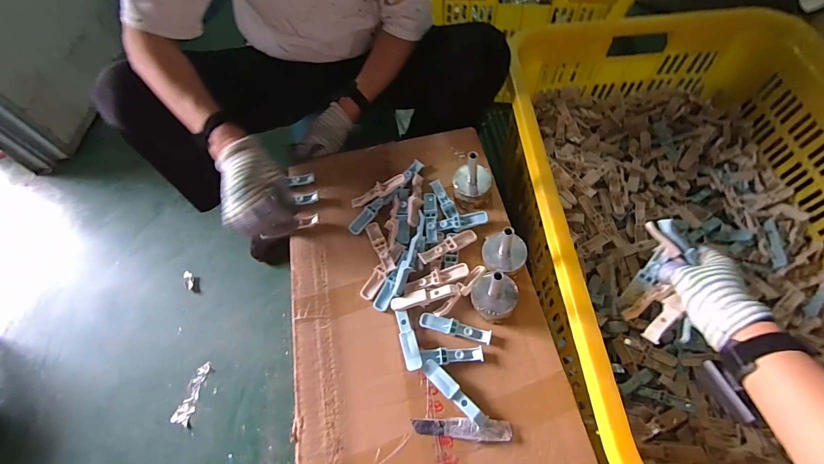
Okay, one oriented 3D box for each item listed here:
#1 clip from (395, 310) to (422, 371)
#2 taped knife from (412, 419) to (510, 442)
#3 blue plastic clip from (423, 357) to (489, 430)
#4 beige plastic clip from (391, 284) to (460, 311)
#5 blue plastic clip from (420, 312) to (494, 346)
[{"bbox_3d":[-0.005,0.143,0.496,0.021,0.010,0.081,-13,61,-6],"label":"clip"},{"bbox_3d":[0.061,0.241,0.452,0.118,0.008,0.022,-2,58,9],"label":"taped knife"},{"bbox_3d":[0.053,0.201,0.462,0.020,0.008,0.099,-39,67,-19],"label":"blue plastic clip"},{"bbox_3d":[0.019,0.091,0.519,0.096,0.009,0.021,-16,61,6],"label":"beige plastic clip"},{"bbox_3d":[0.059,0.130,0.504,0.097,0.011,0.021,13,62,8],"label":"blue plastic clip"}]

